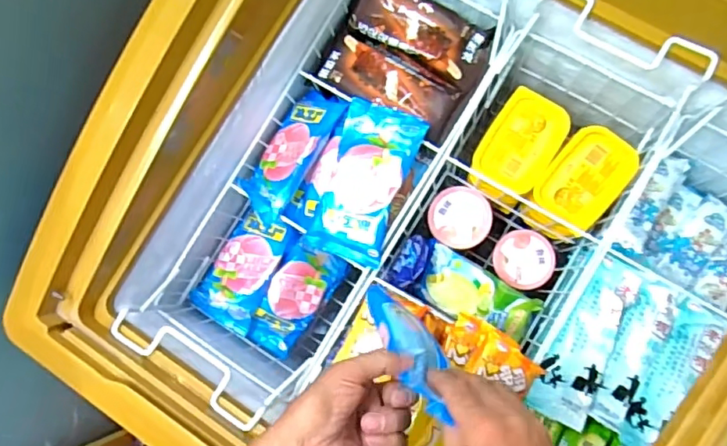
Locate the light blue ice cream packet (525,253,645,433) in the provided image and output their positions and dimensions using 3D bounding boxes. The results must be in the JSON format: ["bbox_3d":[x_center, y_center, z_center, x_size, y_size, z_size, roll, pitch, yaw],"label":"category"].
[{"bbox_3d":[0.250,0.129,0.605,0.064,0.017,0.190,23,86,9],"label":"light blue ice cream packet"}]

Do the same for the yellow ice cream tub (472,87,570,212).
[{"bbox_3d":[0.196,-0.096,0.695,0.088,0.064,0.131,33,88,9],"label":"yellow ice cream tub"}]

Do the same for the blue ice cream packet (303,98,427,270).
[{"bbox_3d":[0.002,-0.049,0.654,0.095,0.031,0.185,20,86,9],"label":"blue ice cream packet"}]

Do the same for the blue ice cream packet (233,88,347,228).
[{"bbox_3d":[-0.094,-0.089,0.695,0.089,0.028,0.175,30,86,41],"label":"blue ice cream packet"}]

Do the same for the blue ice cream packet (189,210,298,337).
[{"bbox_3d":[-0.167,0.064,0.753,0.084,0.025,0.155,24,86,9],"label":"blue ice cream packet"}]

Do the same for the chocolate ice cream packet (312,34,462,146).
[{"bbox_3d":[0.033,-0.181,0.703,0.184,0.038,0.086,31,88,9],"label":"chocolate ice cream packet"}]

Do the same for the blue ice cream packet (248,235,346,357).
[{"bbox_3d":[-0.094,0.111,0.768,0.088,0.028,0.152,28,83,-19],"label":"blue ice cream packet"}]

